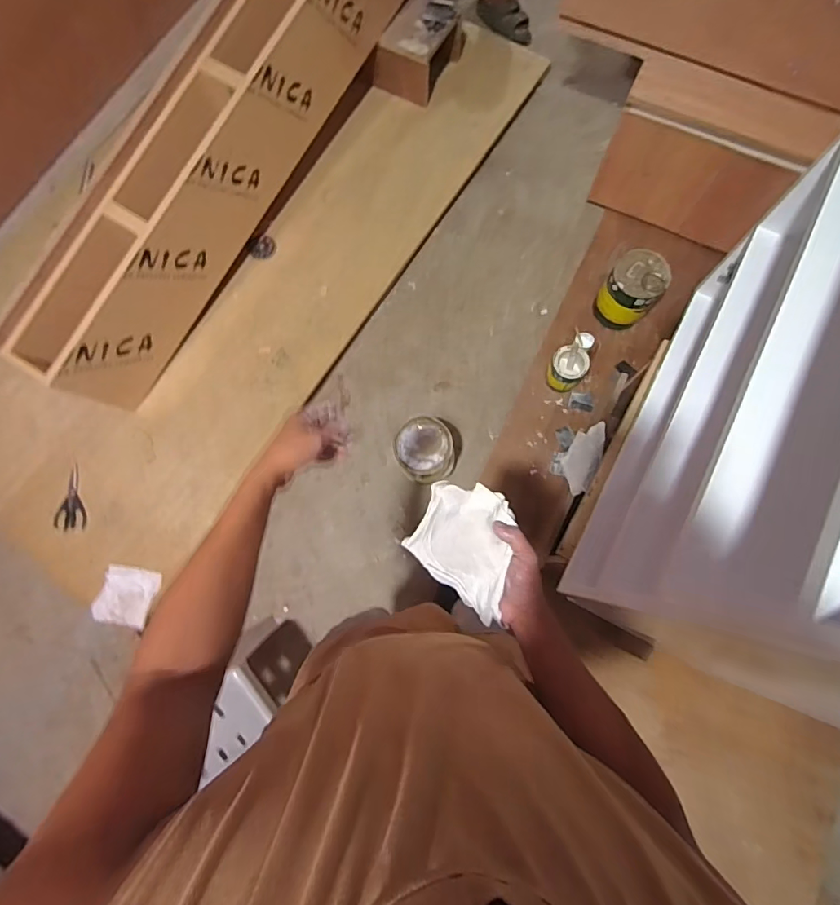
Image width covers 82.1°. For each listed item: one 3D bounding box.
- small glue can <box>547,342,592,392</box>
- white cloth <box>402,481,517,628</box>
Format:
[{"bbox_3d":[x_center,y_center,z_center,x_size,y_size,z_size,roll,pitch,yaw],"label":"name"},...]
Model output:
[{"bbox_3d":[0.460,-0.259,1.527,0.110,0.109,0.128,35,81,9],"label":"small glue can"},{"bbox_3d":[0.059,0.111,0.608,0.150,0.029,0.137,34,107,33],"label":"white cloth"}]

